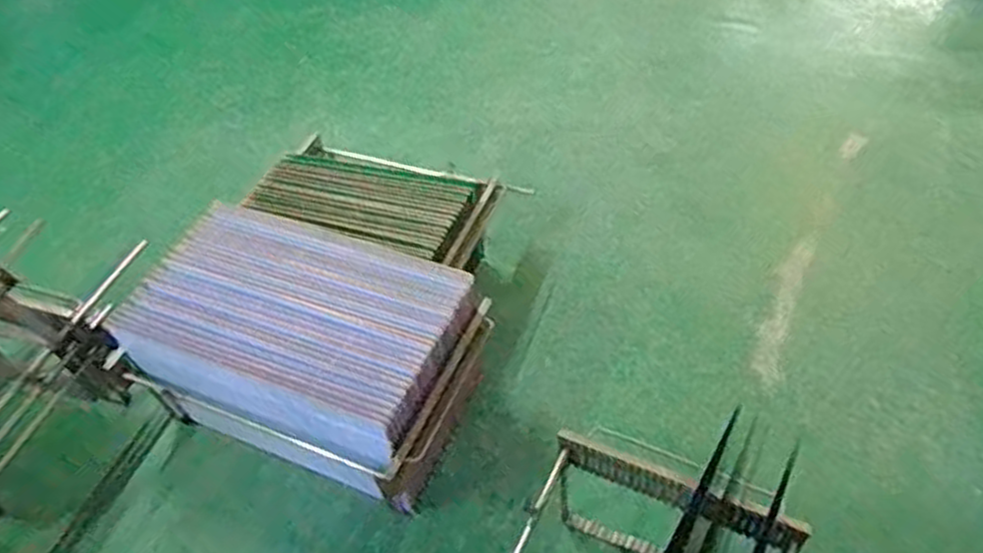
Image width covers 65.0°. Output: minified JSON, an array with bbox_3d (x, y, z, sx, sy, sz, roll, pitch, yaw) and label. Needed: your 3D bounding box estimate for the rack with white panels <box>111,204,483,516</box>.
[{"bbox_3d":[-0.356,0.142,1.555,0.648,0.316,0.411,17,51,19],"label":"rack with white panels"}]

